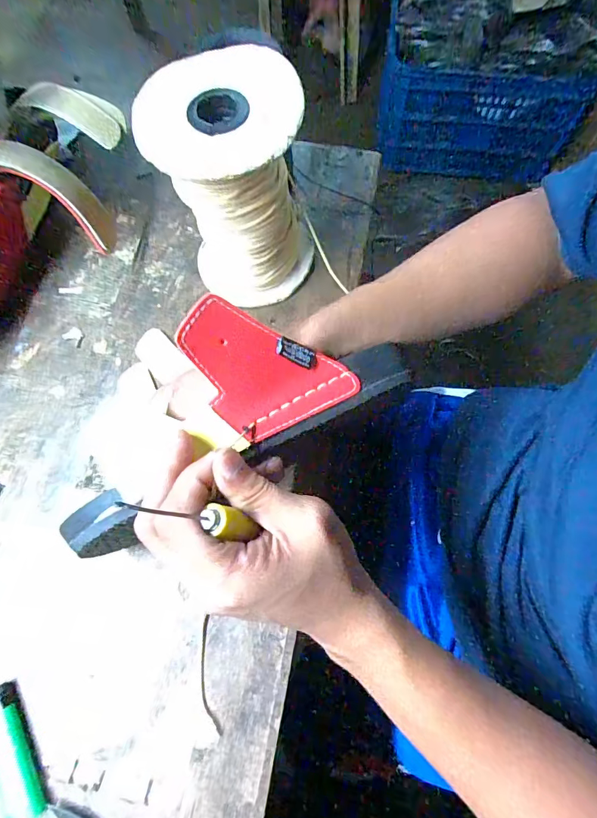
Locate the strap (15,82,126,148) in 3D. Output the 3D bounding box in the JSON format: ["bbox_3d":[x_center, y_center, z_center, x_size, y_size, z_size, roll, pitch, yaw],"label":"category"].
[{"bbox_3d":[-0.173,-0.230,0.324,0.070,0.014,0.035,9,68,-26],"label":"strap"}]

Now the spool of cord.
[{"bbox_3d":[-0.046,-0.157,0.312,0.098,0.149,0.094,-1,71,2],"label":"spool of cord"}]

